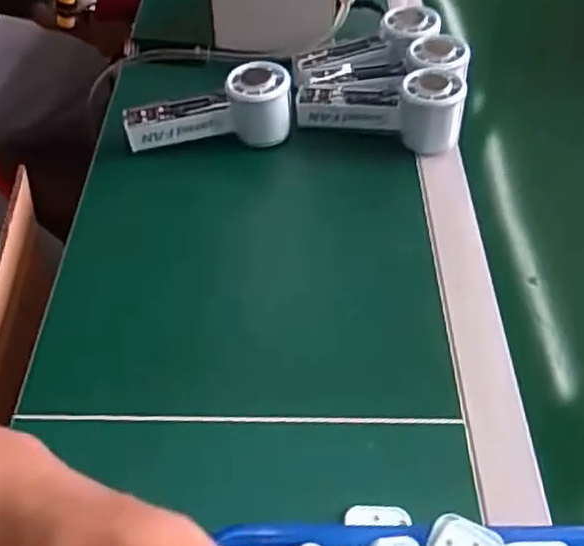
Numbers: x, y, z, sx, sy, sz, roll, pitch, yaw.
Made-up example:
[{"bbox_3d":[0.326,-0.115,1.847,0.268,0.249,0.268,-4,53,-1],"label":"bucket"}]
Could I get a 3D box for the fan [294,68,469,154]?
[{"bbox_3d":[0.081,-0.154,0.648,0.151,0.075,0.049,10,49,8],"label":"fan"}]

